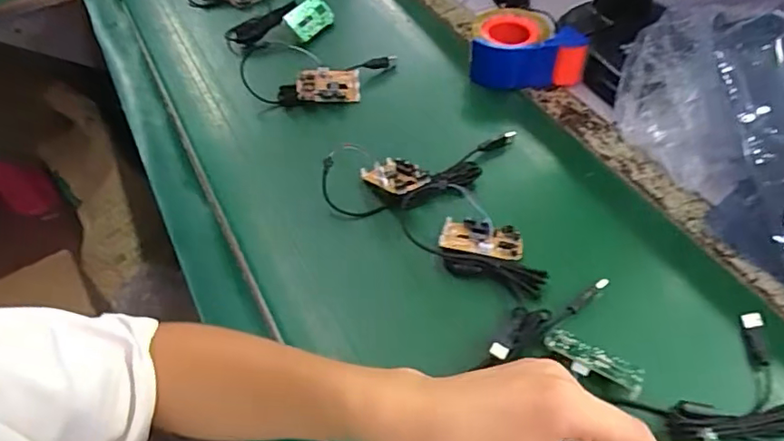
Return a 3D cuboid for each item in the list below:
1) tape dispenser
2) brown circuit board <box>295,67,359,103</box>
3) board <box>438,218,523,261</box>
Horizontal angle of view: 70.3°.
[{"bbox_3d":[0.173,-0.225,0.719,0.139,0.070,0.118,5,52,6],"label":"tape dispenser"},{"bbox_3d":[-0.081,-0.172,0.712,0.079,0.012,0.045,-3,80,-7],"label":"brown circuit board"},{"bbox_3d":[0.088,0.019,0.546,0.078,0.013,0.041,12,53,11],"label":"board"}]

